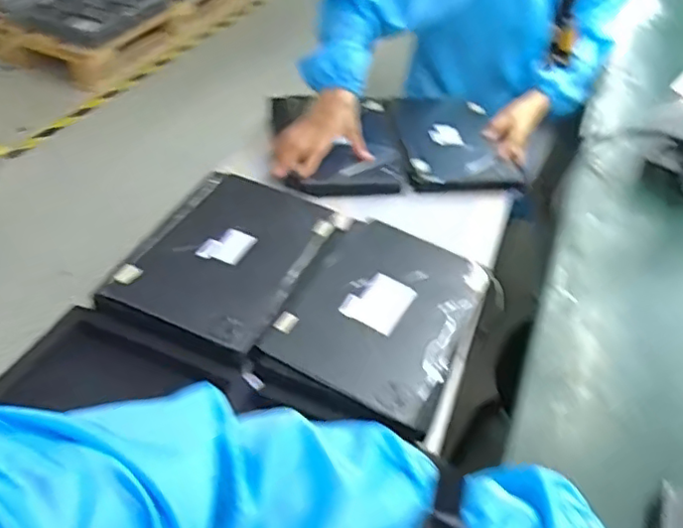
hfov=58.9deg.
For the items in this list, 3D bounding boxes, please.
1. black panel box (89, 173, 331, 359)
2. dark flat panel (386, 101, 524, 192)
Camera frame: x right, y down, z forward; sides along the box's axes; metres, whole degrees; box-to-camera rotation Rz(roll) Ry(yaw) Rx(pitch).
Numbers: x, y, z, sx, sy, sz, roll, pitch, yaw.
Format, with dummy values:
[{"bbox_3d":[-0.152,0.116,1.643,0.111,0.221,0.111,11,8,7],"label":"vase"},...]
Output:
[{"bbox_3d":[-0.135,-0.016,0.722,0.190,0.021,0.264,18,45,10],"label":"black panel box"},{"bbox_3d":[0.188,-0.216,1.051,0.191,0.031,0.243,-2,45,-11],"label":"dark flat panel"}]

